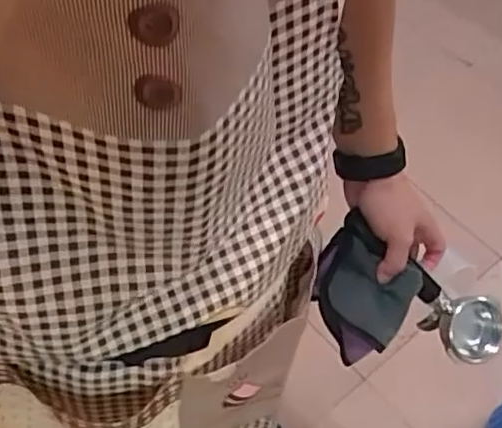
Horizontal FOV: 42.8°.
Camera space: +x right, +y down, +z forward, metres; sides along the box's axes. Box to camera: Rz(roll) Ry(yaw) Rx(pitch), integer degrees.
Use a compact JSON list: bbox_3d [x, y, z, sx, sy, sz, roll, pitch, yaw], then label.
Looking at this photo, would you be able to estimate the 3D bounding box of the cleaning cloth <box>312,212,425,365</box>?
[{"bbox_3d":[0.110,0.079,0.658,0.115,0.050,0.123,43,89,-3],"label":"cleaning cloth"}]

